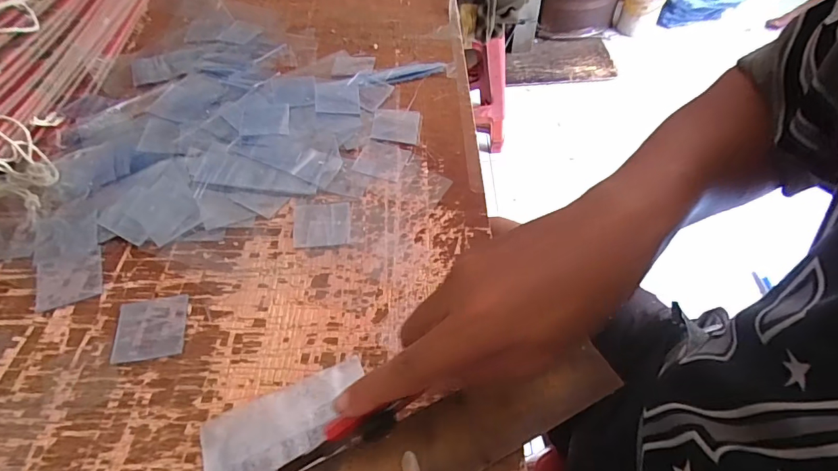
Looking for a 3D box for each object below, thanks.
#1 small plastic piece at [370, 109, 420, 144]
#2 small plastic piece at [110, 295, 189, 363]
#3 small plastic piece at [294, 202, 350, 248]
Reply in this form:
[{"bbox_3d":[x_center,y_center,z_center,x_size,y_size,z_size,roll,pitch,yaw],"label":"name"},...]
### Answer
[{"bbox_3d":[-0.023,-0.113,0.460,0.045,0.004,0.048,3,52,2],"label":"small plastic piece"},{"bbox_3d":[-0.190,0.065,0.321,0.046,0.004,0.048,-10,53,-8],"label":"small plastic piece"},{"bbox_3d":[-0.082,-0.010,0.382,0.047,0.004,0.047,-4,52,-4],"label":"small plastic piece"}]

